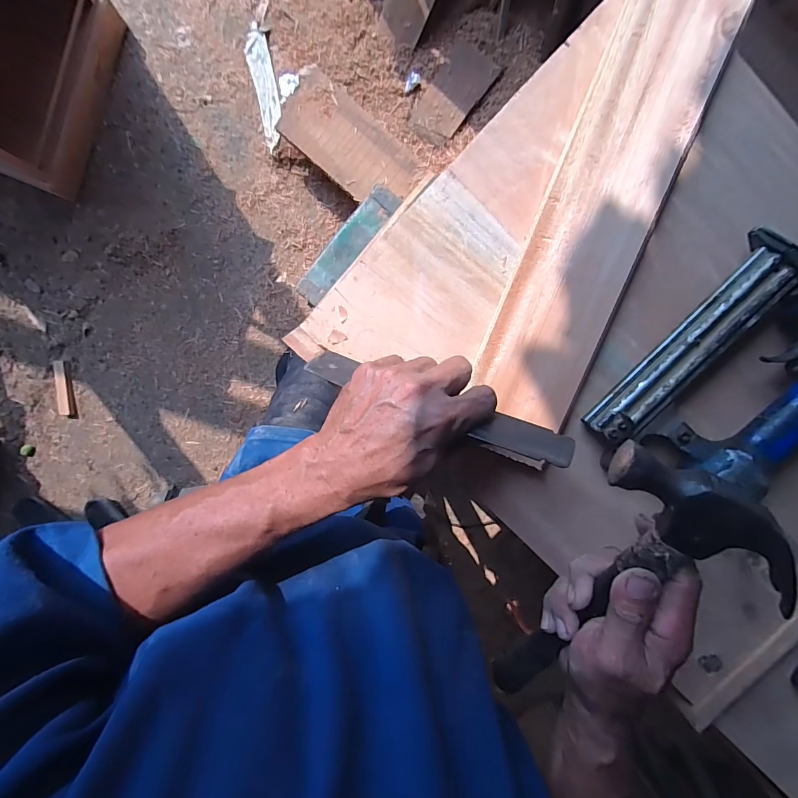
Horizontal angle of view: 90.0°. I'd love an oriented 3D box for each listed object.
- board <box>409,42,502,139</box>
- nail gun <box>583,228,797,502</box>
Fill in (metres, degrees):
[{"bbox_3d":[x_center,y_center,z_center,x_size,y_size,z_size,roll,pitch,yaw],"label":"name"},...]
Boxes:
[{"bbox_3d":[0.152,-0.824,1.073,0.145,0.012,0.230,37,97,13],"label":"board"},{"bbox_3d":[0.278,-0.002,0.309,0.167,0.046,0.219,39,94,-5],"label":"nail gun"}]

